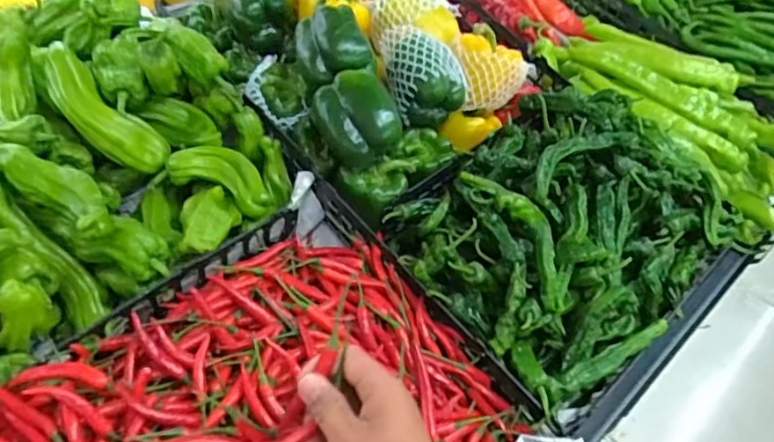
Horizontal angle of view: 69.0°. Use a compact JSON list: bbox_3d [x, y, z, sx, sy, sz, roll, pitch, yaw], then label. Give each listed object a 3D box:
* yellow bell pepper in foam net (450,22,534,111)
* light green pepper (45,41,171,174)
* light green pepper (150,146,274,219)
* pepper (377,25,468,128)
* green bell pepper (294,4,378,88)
[{"bbox_3d":[0.131,-0.203,0.760,0.093,0.069,0.103,32,51,23],"label":"yellow bell pepper in foam net"},{"bbox_3d":[-0.305,-0.115,0.595,0.163,0.038,0.054,47,51,-6],"label":"light green pepper"},{"bbox_3d":[-0.181,-0.048,0.605,0.131,0.032,0.052,20,47,13],"label":"light green pepper"},{"bbox_3d":[0.046,-0.190,0.731,0.085,0.090,0.115,-11,48,-17],"label":"pepper"},{"bbox_3d":[-0.068,-0.207,0.682,0.073,0.076,0.099,-28,55,-29],"label":"green bell pepper"}]

